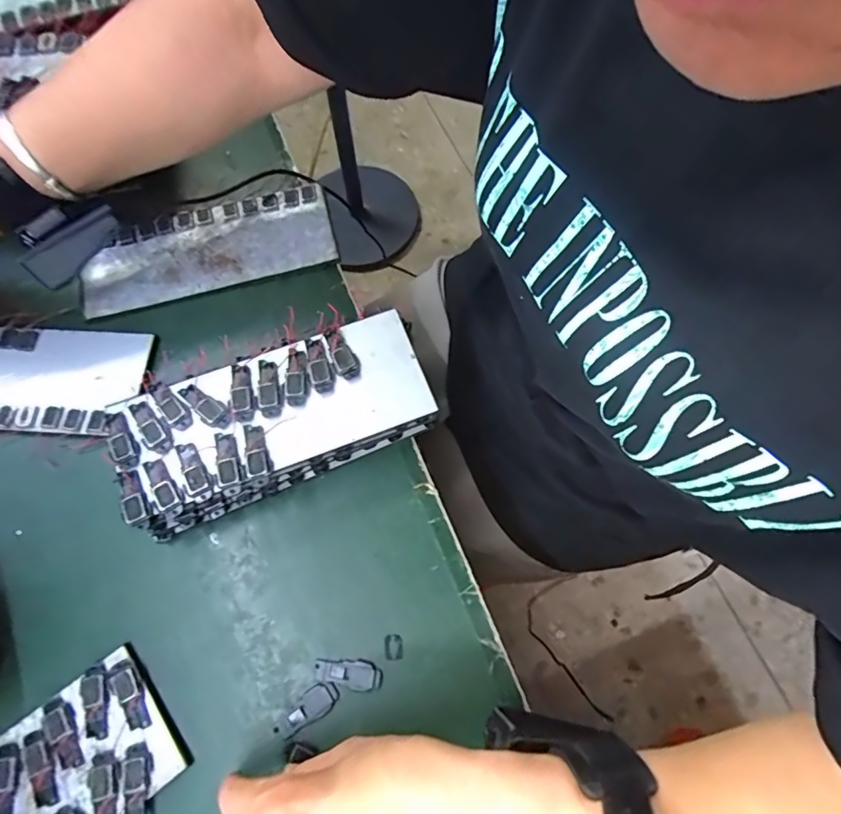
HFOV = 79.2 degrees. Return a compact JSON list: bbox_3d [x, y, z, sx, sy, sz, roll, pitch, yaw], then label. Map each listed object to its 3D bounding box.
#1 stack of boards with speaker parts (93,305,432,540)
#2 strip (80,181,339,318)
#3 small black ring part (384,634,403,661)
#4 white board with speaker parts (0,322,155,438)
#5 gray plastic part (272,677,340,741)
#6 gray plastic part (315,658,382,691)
[{"bbox_3d":[-0.094,0.010,0.342,0.200,0.042,0.087,-21,71,-7],"label":"stack of boards with speaker parts"},{"bbox_3d":[-0.173,-0.130,0.413,0.199,0.011,0.079,-15,70,-5],"label":"strip"},{"bbox_3d":[-0.017,0.148,0.314,0.011,0.004,0.015,-7,70,-2],"label":"small black ring part"},{"bbox_3d":[-0.300,-0.023,0.372,0.199,0.017,0.084,4,70,2],"label":"white board with speaker parts"},{"bbox_3d":[-0.068,0.180,0.301,0.041,0.004,0.016,-36,73,-12],"label":"gray plastic part"},{"bbox_3d":[-0.044,0.162,0.308,0.040,0.004,0.015,2,70,1],"label":"gray plastic part"}]

